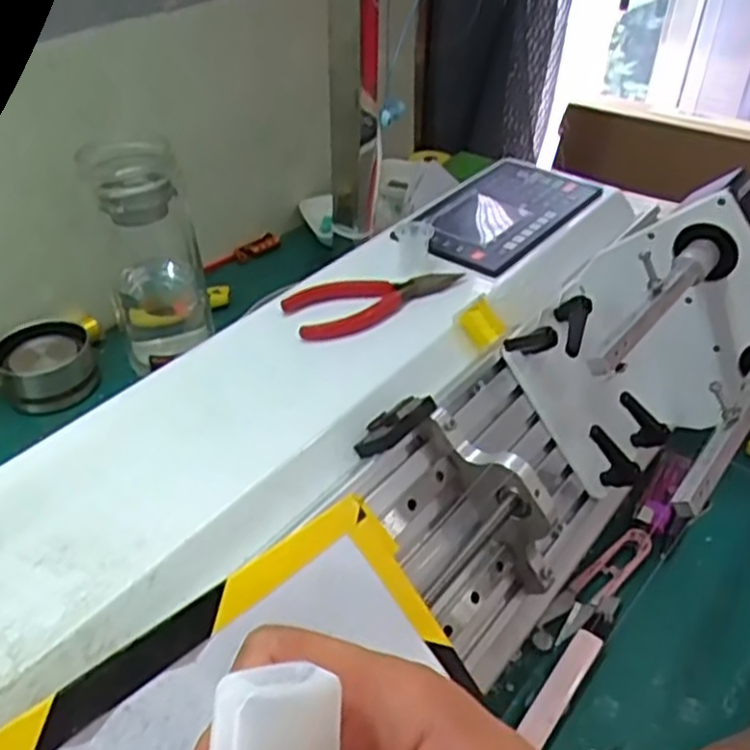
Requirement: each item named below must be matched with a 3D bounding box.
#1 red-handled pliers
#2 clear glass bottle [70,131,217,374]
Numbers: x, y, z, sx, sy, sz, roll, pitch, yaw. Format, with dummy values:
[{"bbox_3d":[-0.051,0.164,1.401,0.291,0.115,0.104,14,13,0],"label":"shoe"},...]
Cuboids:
[{"bbox_3d":[0.002,-0.051,0.485,0.120,0.012,0.043,-18,43,-21],"label":"red-handled pliers"},{"bbox_3d":[-0.181,-0.098,0.601,0.075,0.174,0.075,-10,40,-12],"label":"clear glass bottle"}]

